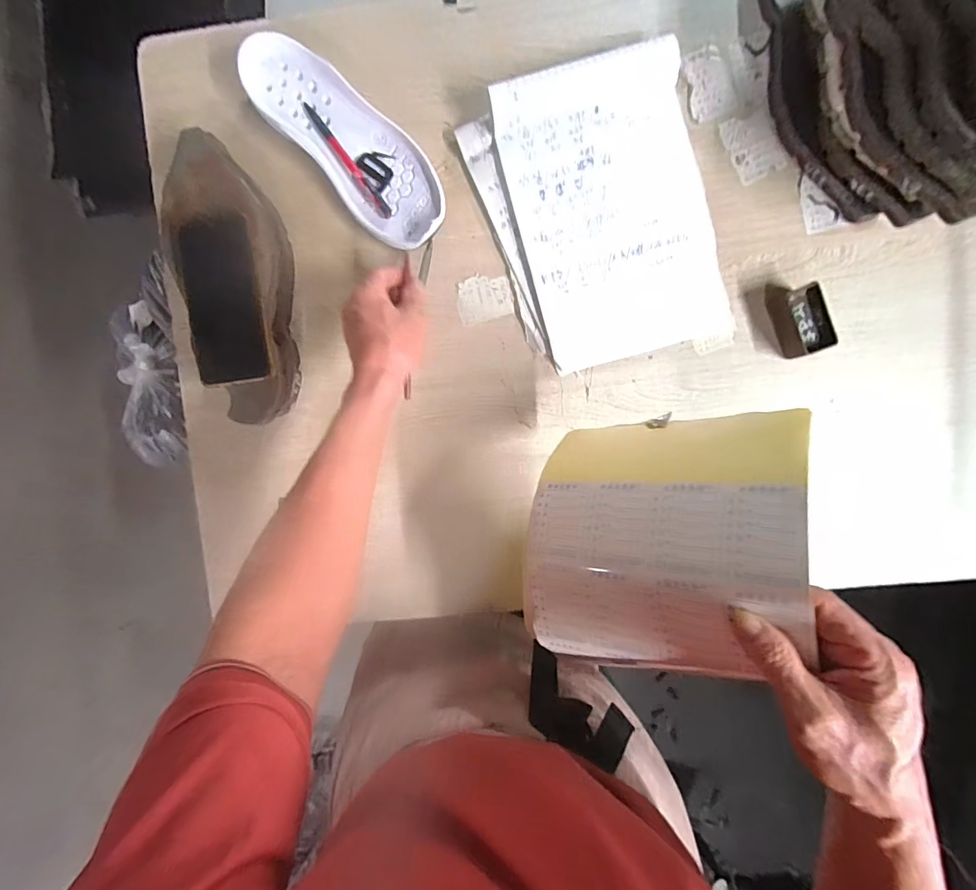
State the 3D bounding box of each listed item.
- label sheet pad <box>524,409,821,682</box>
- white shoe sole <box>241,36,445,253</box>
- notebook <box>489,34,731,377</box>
[{"bbox_3d":[0.131,0.079,0.352,0.206,0.070,0.207,0,85,40],"label":"label sheet pad"},{"bbox_3d":[-0.145,-0.318,0.481,0.093,0.043,0.262,-42,89,3],"label":"white shoe sole"},{"bbox_3d":[0.132,-0.244,0.474,0.203,0.040,0.298,-14,91,3],"label":"notebook"}]

